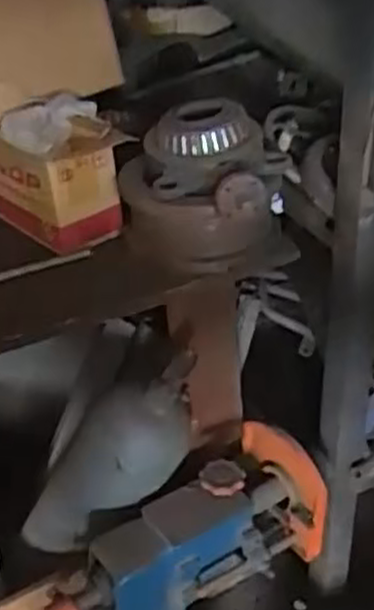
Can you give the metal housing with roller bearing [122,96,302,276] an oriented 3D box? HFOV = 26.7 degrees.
[{"bbox_3d":[0.026,-0.153,1.072,0.226,0.185,0.173,8,36,16],"label":"metal housing with roller bearing"}]

